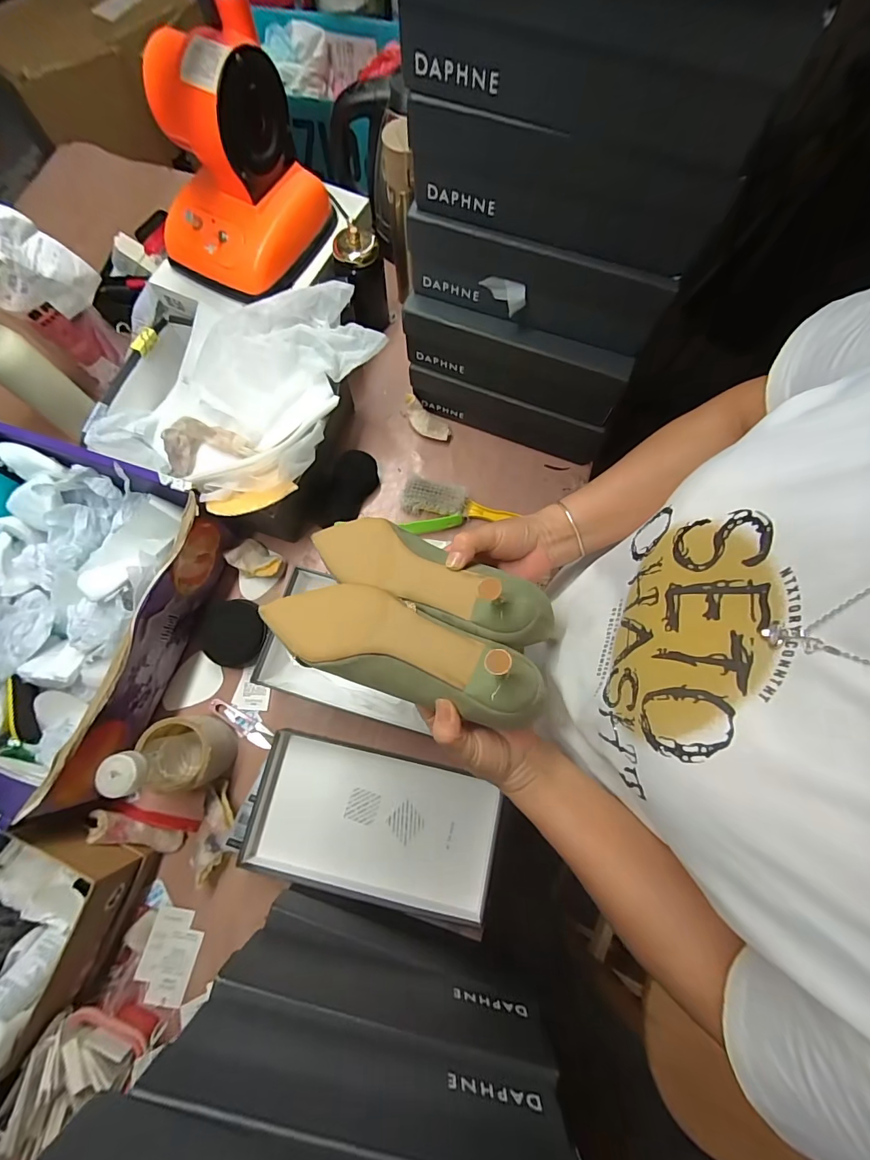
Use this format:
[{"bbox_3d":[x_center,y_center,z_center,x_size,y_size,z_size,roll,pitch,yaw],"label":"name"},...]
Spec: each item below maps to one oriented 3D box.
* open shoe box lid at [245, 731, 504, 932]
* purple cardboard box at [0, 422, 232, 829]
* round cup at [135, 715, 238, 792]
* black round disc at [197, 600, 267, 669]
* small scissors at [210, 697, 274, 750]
[{"bbox_3d":[-0.078,0.309,0.566,0.306,0.034,0.167,12,75,2],"label":"open shoe box lid"},{"bbox_3d":[-0.483,0.047,0.561,0.295,0.129,0.402,19,76,4],"label":"purple cardboard box"},{"bbox_3d":[-0.302,0.212,0.547,0.072,0.091,0.082,1,75,-1],"label":"round cup"},{"bbox_3d":[-0.287,0.075,0.628,0.085,0.017,0.093,0,75,-1],"label":"black round disc"},{"bbox_3d":[-0.265,0.195,0.608,0.099,0.007,0.035,23,76,5],"label":"small scissors"}]

